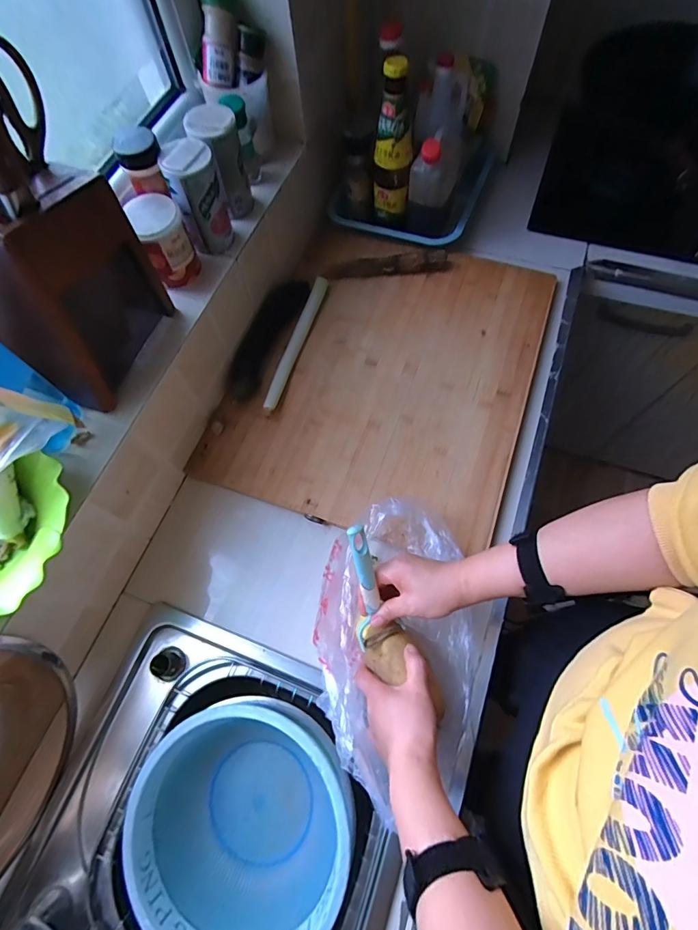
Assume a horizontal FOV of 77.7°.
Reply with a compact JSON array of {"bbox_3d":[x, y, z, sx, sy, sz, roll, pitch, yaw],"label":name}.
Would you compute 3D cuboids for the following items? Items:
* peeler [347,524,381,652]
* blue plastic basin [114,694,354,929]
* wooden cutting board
[{"bbox_3d":[0.018,0.133,0.474,0.027,0.152,0.027,-4,24,1],"label":"peeler"},{"bbox_3d":[-0.118,0.405,0.492,0.241,0.109,0.233,-1,68,3],"label":"blue plastic basin"},{"bbox_3d":[0.064,-0.160,0.707,0.442,0.024,0.529,18,70,10],"label":"wooden cutting board"}]

